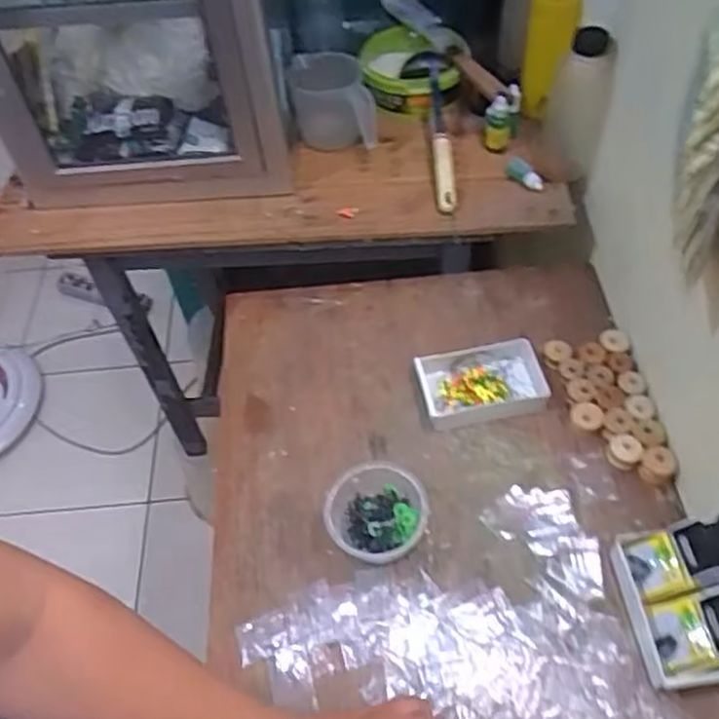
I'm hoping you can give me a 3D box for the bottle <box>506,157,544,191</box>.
[{"bbox_3d":[0.221,-0.247,0.950,0.021,0.014,0.063,-28,56,-16],"label":"bottle"}]

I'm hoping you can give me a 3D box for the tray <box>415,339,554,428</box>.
[{"bbox_3d":[0.149,0.027,0.837,0.153,0.037,0.095,-12,53,-5],"label":"tray"}]

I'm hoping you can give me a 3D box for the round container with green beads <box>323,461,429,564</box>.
[{"bbox_3d":[0.018,0.159,0.731,0.101,0.053,0.087,-3,53,1],"label":"round container with green beads"}]

